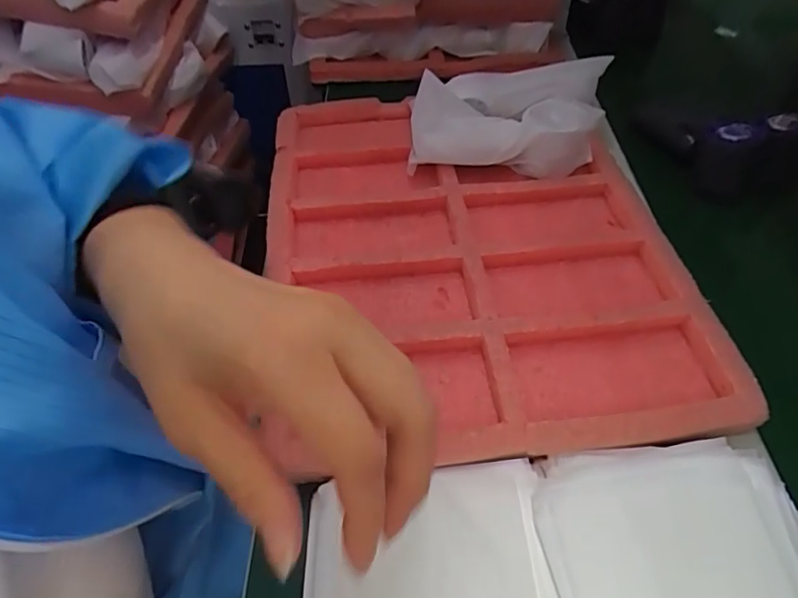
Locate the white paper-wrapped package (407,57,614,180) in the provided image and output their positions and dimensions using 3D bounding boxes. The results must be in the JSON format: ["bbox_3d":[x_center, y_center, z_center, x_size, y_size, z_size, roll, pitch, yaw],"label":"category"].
[{"bbox_3d":[0.112,-0.185,0.542,0.193,0.060,0.130,2,49,4],"label":"white paper-wrapped package"}]

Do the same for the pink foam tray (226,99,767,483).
[{"bbox_3d":[0.059,-0.057,0.478,0.347,0.032,0.422,-3,49,0],"label":"pink foam tray"}]

